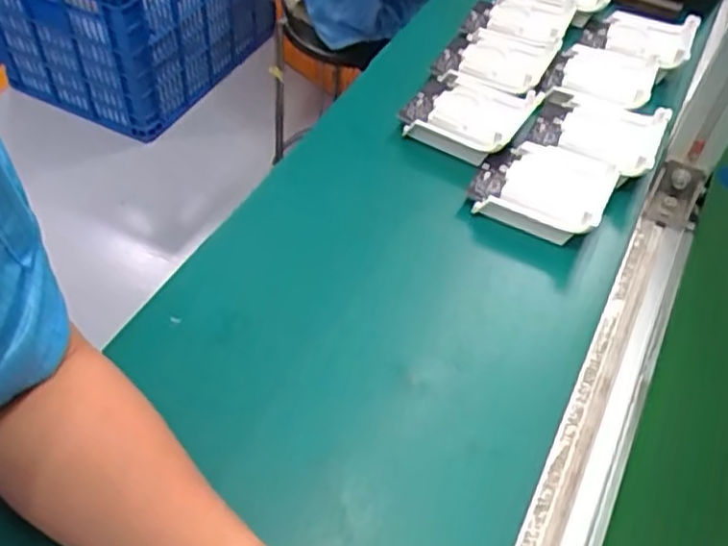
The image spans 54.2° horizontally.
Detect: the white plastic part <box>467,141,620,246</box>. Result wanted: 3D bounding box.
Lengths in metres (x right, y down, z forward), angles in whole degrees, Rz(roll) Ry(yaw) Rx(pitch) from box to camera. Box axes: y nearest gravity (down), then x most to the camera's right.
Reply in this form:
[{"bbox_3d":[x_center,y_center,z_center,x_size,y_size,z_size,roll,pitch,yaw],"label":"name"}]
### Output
[{"bbox_3d":[0.151,-0.073,0.602,0.107,0.035,0.094,24,52,14],"label":"white plastic part"}]

